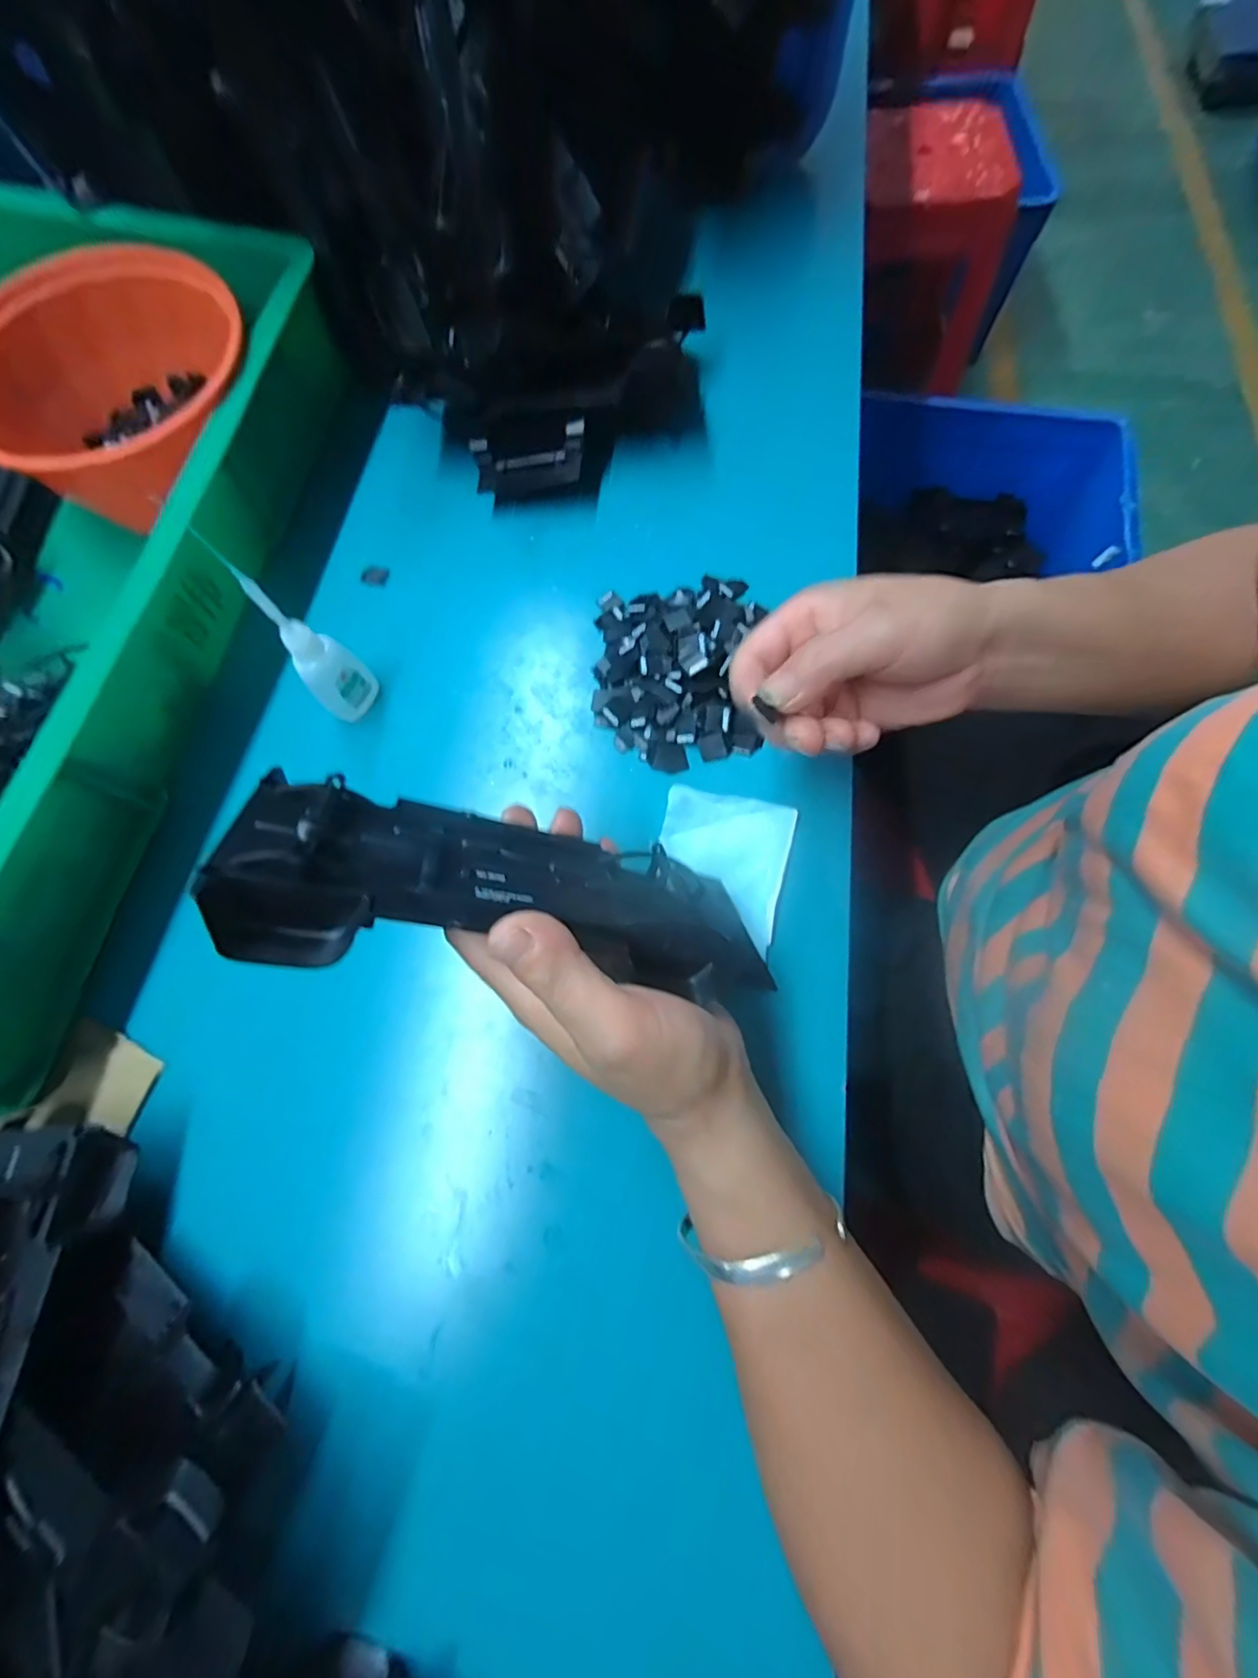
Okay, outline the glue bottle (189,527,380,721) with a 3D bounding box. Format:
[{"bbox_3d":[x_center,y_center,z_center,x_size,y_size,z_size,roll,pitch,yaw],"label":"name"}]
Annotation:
[{"bbox_3d":[-0.172,-0.104,0.304,0.032,0.114,0.023,-40,75,-10],"label":"glue bottle"}]

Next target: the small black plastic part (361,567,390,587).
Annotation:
[{"bbox_3d":[-0.175,-0.181,0.388,0.020,0.004,0.013,8,72,5],"label":"small black plastic part"}]

